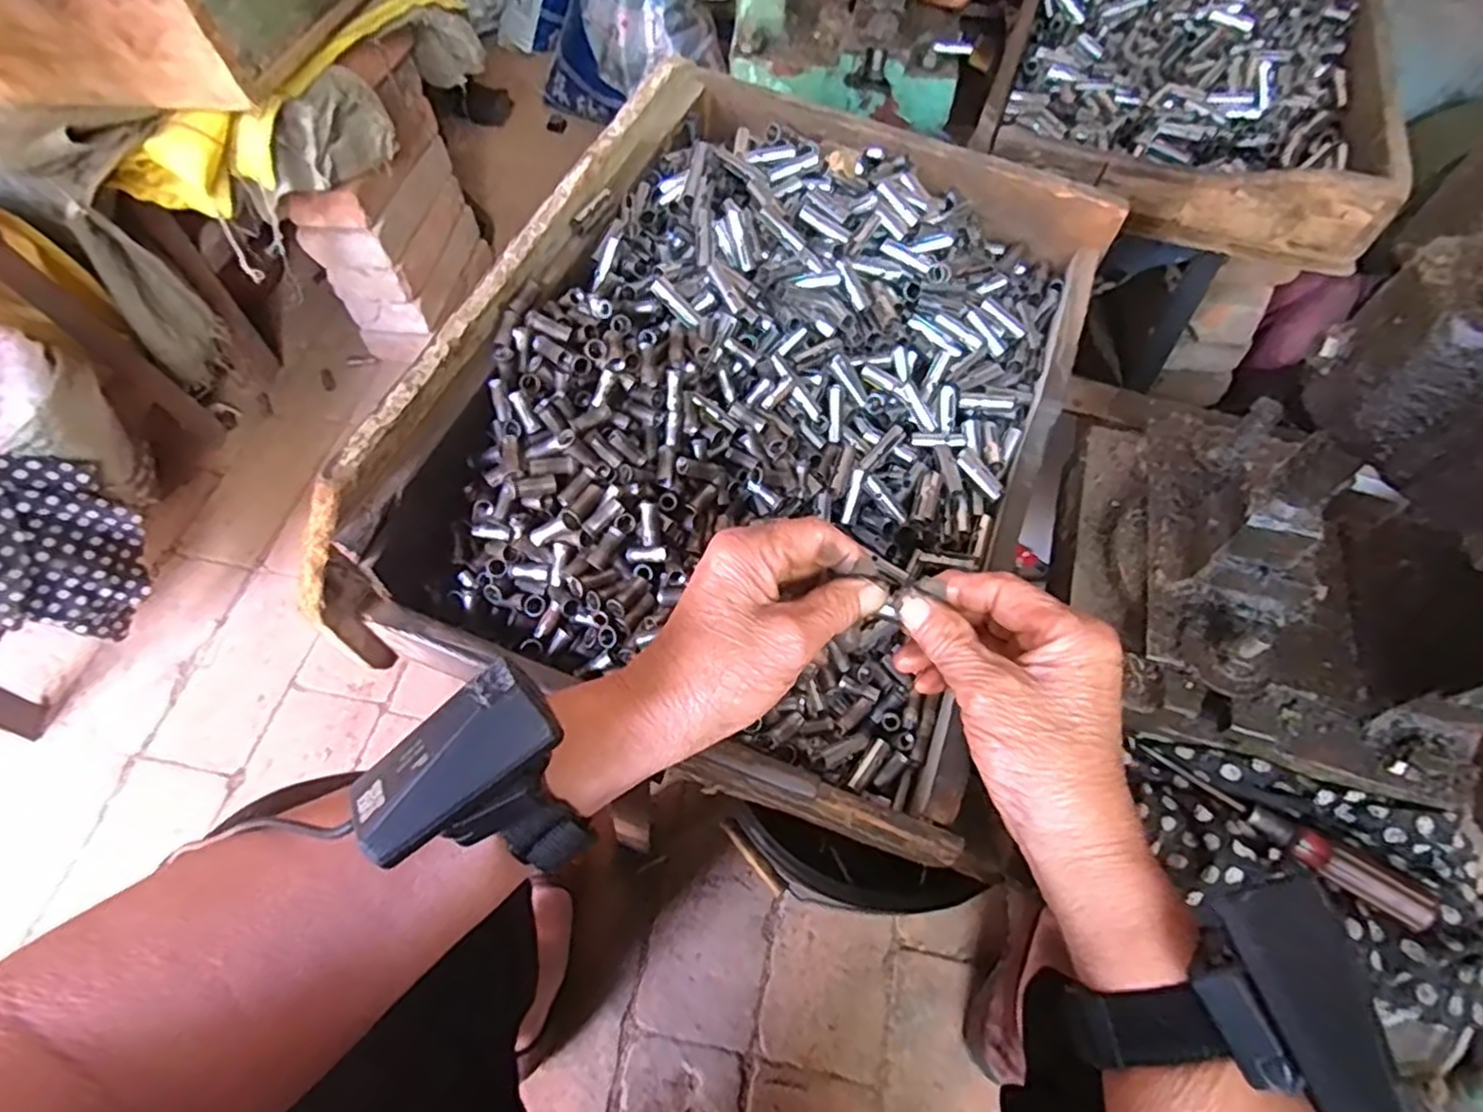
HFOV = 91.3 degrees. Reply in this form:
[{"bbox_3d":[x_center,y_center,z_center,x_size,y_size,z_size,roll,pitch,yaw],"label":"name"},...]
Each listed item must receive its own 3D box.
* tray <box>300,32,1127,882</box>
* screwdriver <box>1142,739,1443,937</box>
[{"bbox_3d":[0.028,-0.112,0.479,0.369,0.087,0.500,26,69,-5],"label":"tray"},{"bbox_3d":[0.294,0.149,0.401,0.146,0.016,0.024,33,64,32],"label":"screwdriver"}]

